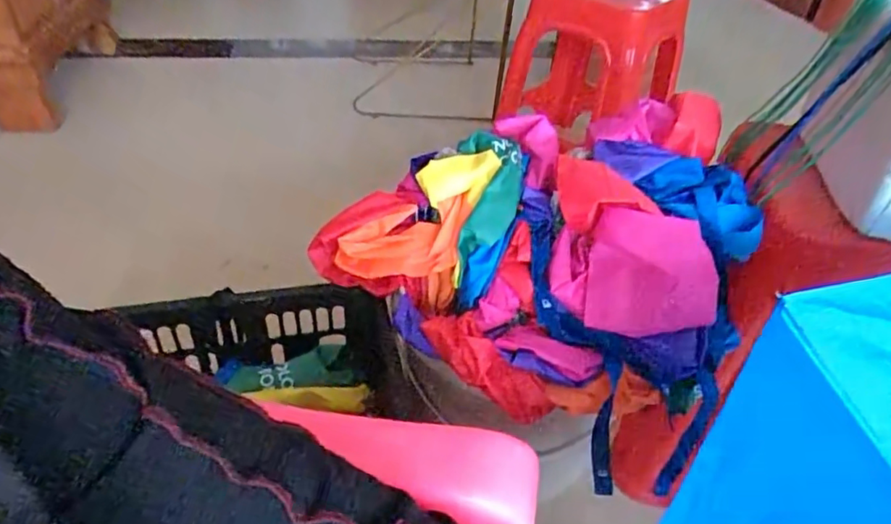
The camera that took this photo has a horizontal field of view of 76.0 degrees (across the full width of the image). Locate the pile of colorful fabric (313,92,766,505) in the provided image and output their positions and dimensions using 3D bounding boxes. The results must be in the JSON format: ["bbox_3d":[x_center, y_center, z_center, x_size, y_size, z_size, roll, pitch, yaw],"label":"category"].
[{"bbox_3d":[0.106,-0.029,0.703,0.479,0.241,0.342,29,46,26],"label":"pile of colorful fabric"}]

